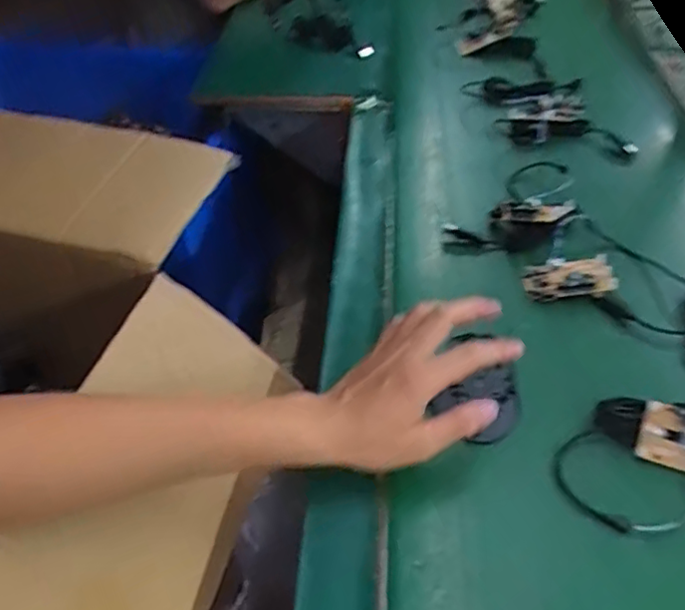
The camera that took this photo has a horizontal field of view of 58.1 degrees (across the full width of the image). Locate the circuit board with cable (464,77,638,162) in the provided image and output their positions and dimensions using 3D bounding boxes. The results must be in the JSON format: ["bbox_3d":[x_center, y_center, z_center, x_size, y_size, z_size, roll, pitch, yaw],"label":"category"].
[{"bbox_3d":[0.283,-0.265,0.851,0.168,0.029,0.205,-5,46,-5],"label":"circuit board with cable"}]

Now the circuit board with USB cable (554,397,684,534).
[{"bbox_3d":[0.260,0.105,0.463,0.196,0.032,0.097,-11,47,-10],"label":"circuit board with USB cable"}]

